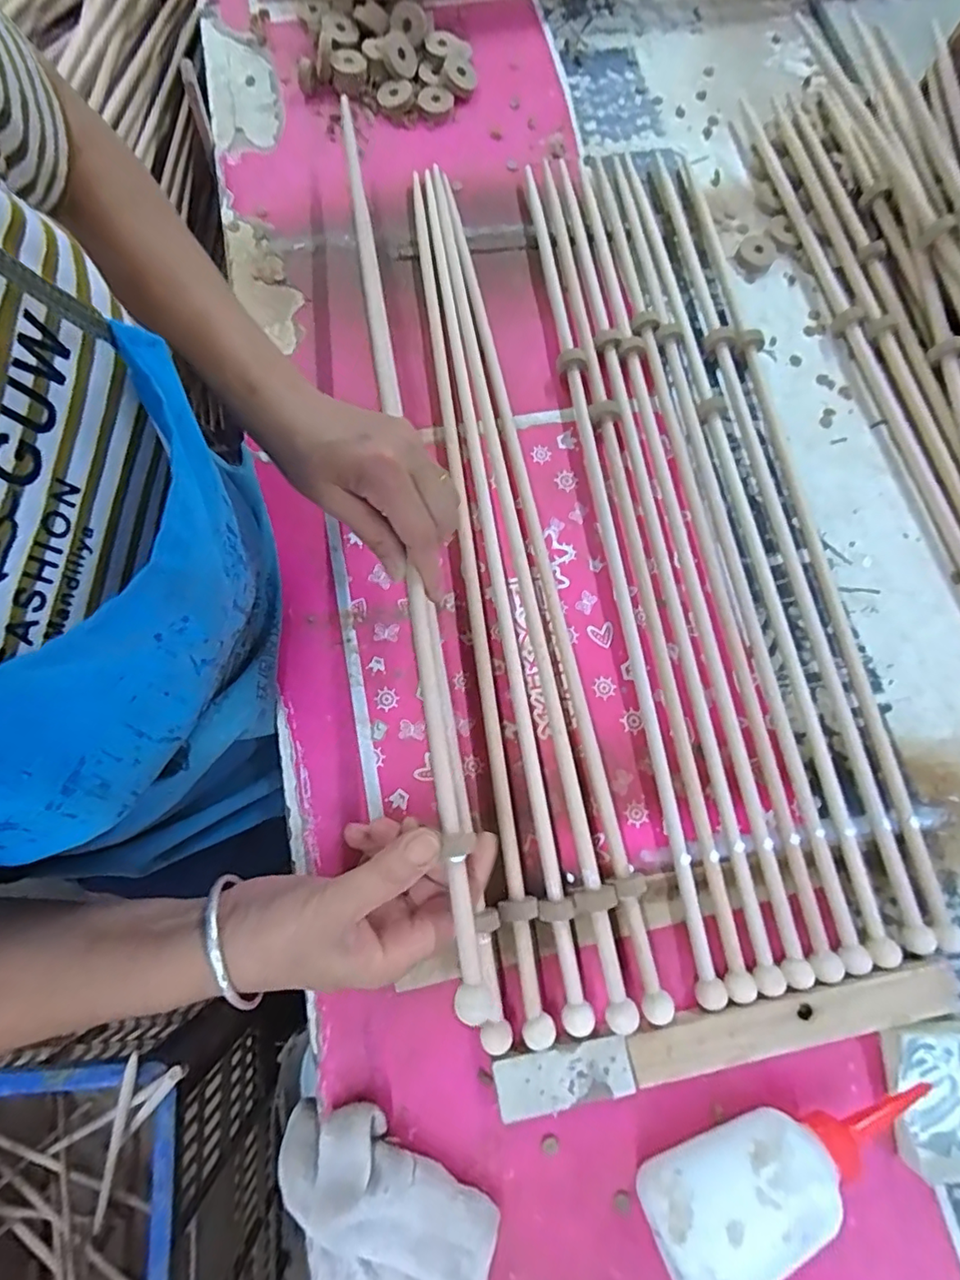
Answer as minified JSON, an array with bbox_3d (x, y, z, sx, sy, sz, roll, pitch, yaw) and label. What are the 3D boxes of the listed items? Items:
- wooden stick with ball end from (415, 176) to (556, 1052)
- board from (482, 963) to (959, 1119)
[{"bbox_3d":[-0.013,-0.085,0.425,0.020,0.019,0.691,-7,75,-4],"label":"wooden stick with ball end"},{"bbox_3d":[0.152,0.244,0.336,0.284,0.017,0.031,-9,75,-4],"label":"board"}]

